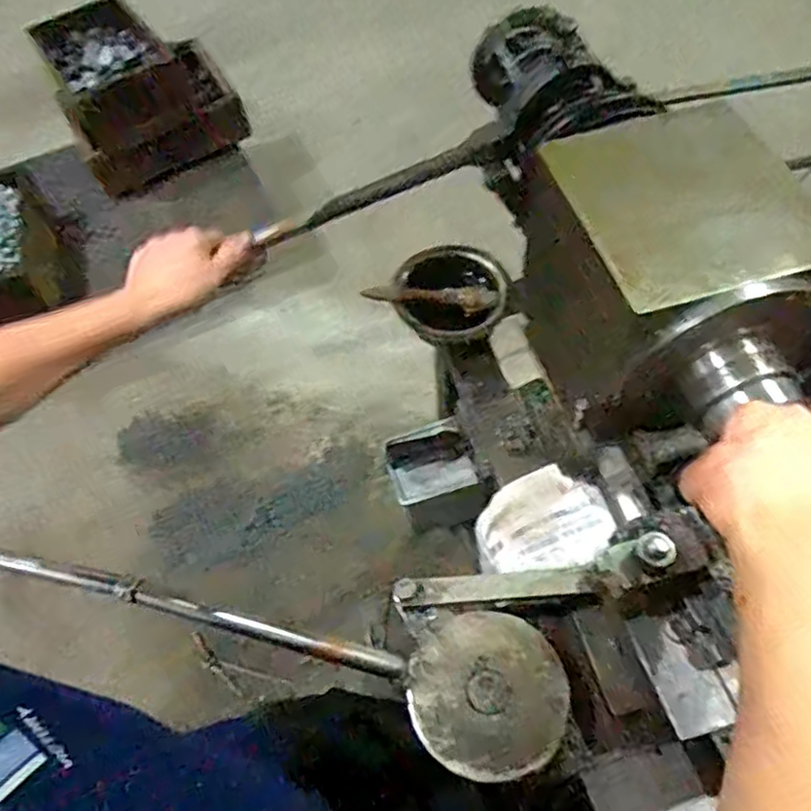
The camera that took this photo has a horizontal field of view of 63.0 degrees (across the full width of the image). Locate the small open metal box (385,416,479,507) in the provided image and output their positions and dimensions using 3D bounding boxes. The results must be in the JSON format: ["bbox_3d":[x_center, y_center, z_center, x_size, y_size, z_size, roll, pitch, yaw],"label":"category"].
[{"bbox_3d":[0.025,0.063,0.748,0.089,0.029,0.080,-19,60,-7],"label":"small open metal box"}]

